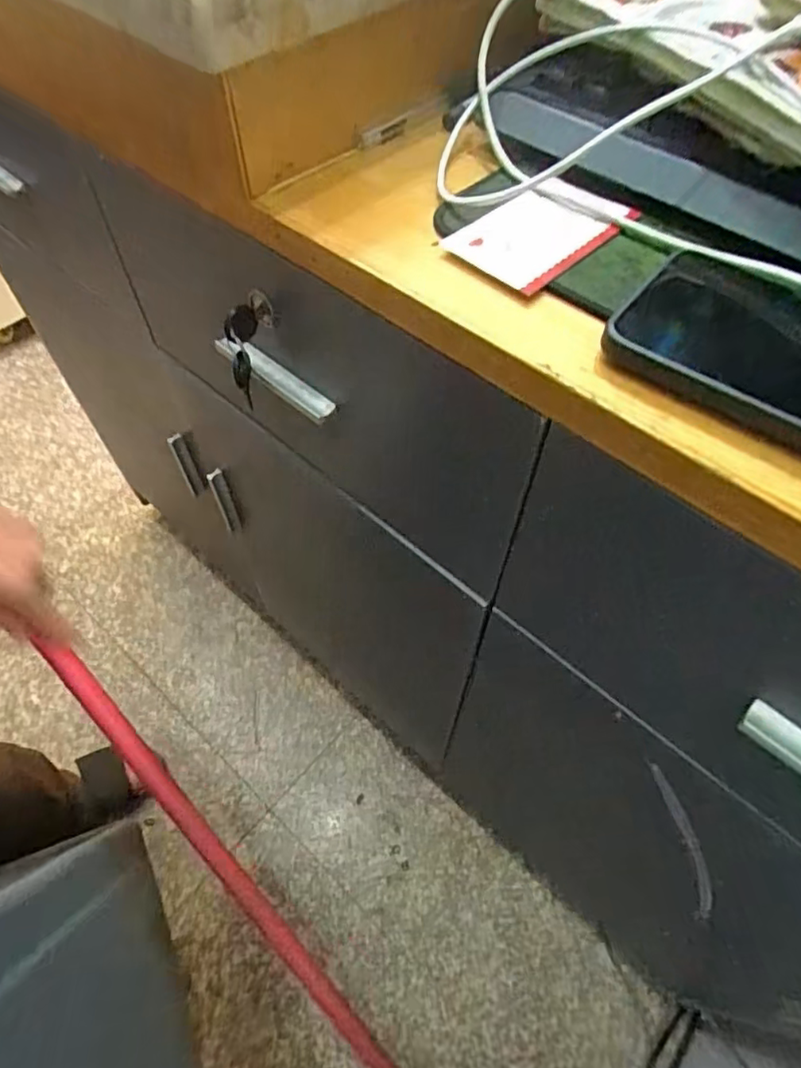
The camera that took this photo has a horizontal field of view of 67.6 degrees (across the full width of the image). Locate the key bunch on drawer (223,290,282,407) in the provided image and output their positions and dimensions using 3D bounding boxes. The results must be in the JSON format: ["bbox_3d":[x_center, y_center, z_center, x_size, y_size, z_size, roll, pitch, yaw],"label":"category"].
[{"bbox_3d":[-0.101,-0.119,0.383,0.019,0.075,0.032,40,39,25],"label":"key bunch on drawer"}]

